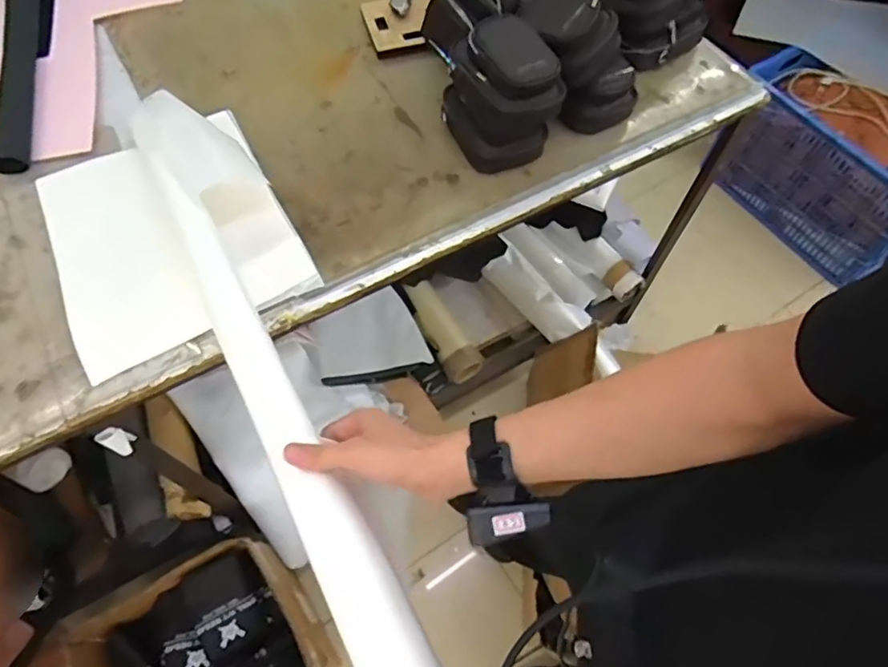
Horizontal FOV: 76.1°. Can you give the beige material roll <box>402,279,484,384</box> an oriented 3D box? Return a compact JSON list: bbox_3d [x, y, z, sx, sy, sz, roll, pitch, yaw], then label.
[{"bbox_3d":[-0.002,-0.004,1.464,0.097,0.091,0.272,-23,64,-13],"label":"beige material roll"}]

